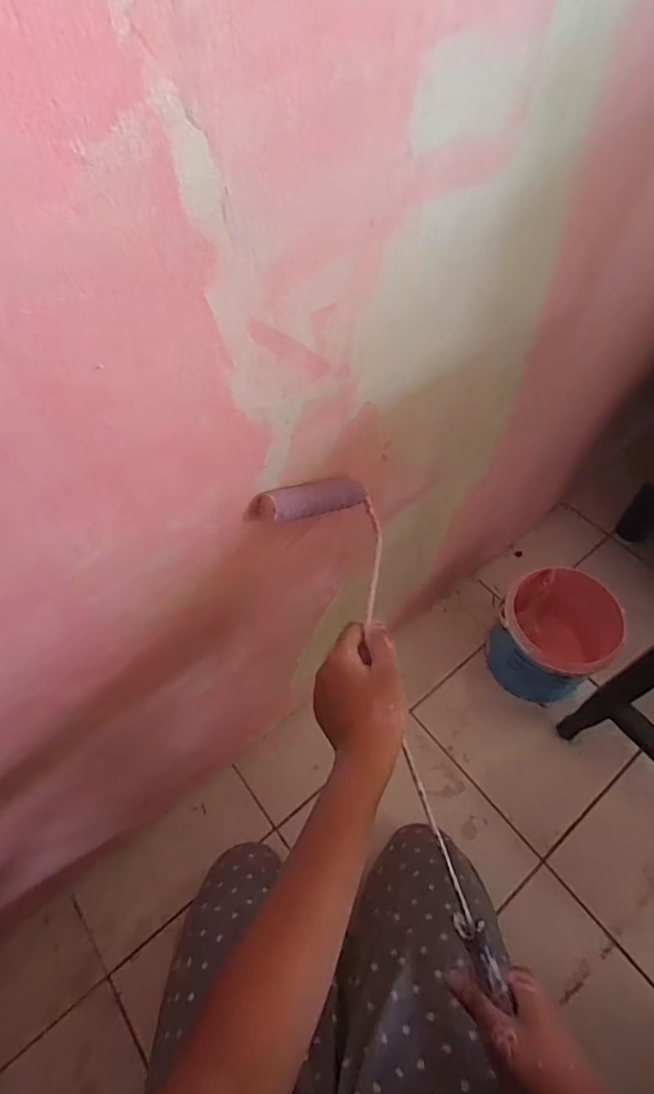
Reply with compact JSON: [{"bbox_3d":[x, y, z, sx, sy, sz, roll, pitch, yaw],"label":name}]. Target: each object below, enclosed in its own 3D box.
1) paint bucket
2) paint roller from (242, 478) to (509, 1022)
[{"bbox_3d":[0.389,0.165,0.916,0.185,0.197,0.166,35,65,21],"label":"paint bucket"},{"bbox_3d":[0.045,0.160,0.470,0.117,0.079,0.452,-14,88,-8],"label":"paint roller"}]

